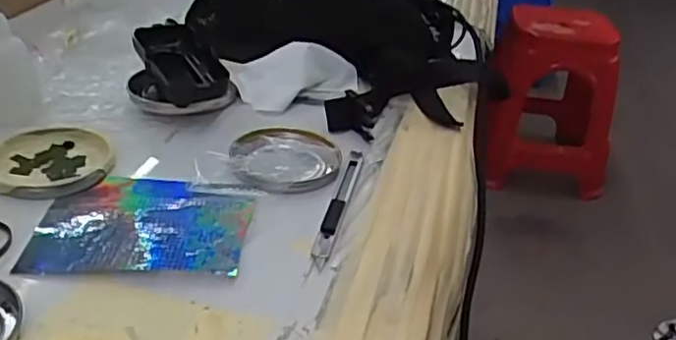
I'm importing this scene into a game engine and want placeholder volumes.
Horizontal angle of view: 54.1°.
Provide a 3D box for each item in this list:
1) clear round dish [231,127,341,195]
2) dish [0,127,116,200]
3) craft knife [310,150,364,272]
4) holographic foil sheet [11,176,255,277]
[{"bbox_3d":[-0.038,-0.009,0.478,0.076,0.010,0.081,4,31,-2],"label":"clear round dish"},{"bbox_3d":[-0.197,-0.007,0.454,0.078,0.008,0.086,-13,35,-28],"label":"dish"},{"bbox_3d":[0.002,0.018,0.441,0.011,0.008,0.136,10,31,8],"label":"craft knife"},{"bbox_3d":[-0.118,0.032,0.405,0.122,0.008,0.101,2,28,-1],"label":"holographic foil sheet"}]

